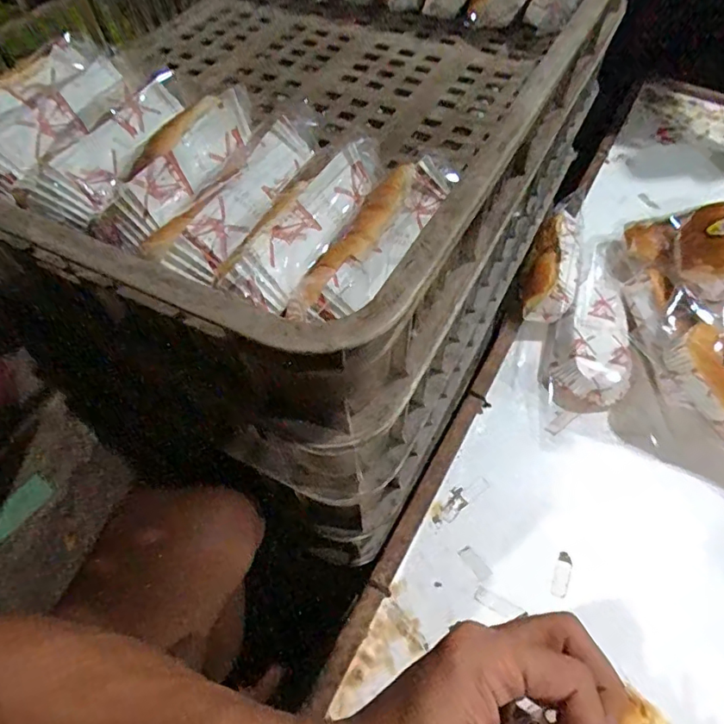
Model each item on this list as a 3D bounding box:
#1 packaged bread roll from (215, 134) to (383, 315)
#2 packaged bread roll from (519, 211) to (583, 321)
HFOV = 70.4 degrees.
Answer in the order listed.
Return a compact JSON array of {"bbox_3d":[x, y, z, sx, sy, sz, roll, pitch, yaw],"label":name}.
[{"bbox_3d":[-0.022,-0.080,0.265,0.031,0.031,0.147,19,58,15],"label":"packaged bread roll"},{"bbox_3d":[0.218,-0.112,0.585,0.056,0.048,0.133,17,58,13],"label":"packaged bread roll"}]

